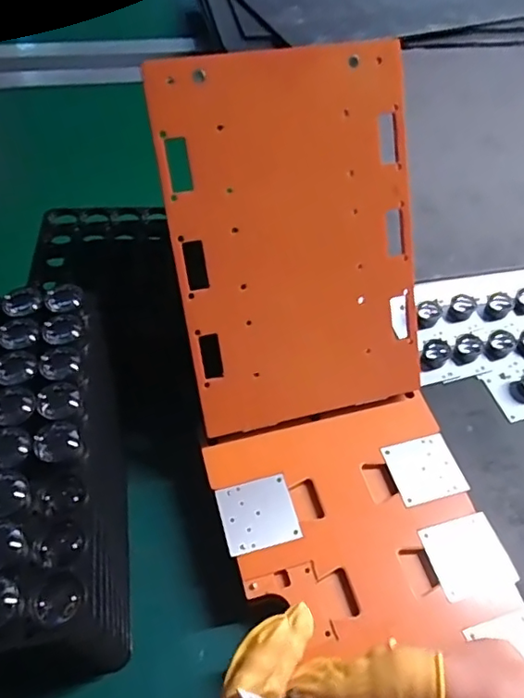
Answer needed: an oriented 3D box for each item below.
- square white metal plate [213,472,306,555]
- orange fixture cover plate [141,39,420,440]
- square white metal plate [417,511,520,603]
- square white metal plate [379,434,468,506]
[{"bbox_3d":[-0.002,0.106,0.356,0.048,0.004,0.044,-12,55,-12],"label":"square white metal plate"},{"bbox_3d":[0.025,-0.064,0.357,0.156,0.232,0.008,-12,17,-10],"label":"orange fixture cover plate"},{"bbox_3d":[0.130,0.130,0.345,0.047,0.005,0.045,-12,55,-12],"label":"square white metal plate"},{"bbox_3d":[0.114,0.084,0.383,0.047,0.004,0.046,-14,53,-8],"label":"square white metal plate"}]

